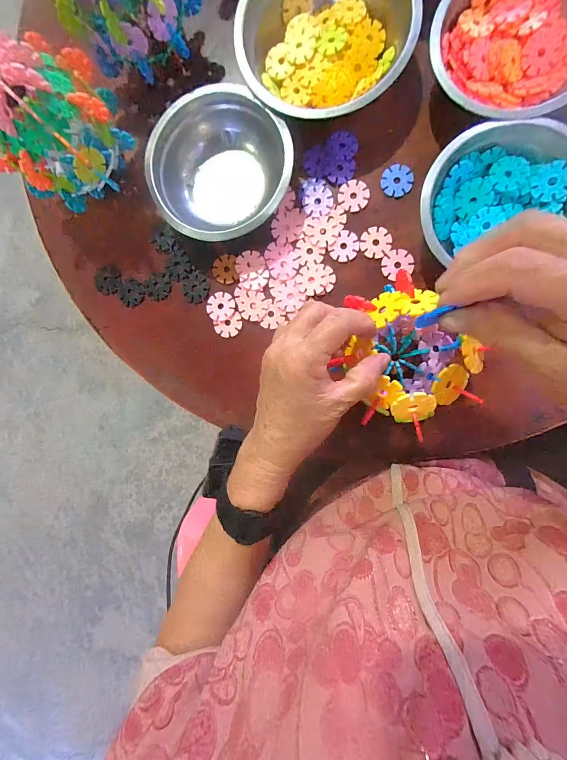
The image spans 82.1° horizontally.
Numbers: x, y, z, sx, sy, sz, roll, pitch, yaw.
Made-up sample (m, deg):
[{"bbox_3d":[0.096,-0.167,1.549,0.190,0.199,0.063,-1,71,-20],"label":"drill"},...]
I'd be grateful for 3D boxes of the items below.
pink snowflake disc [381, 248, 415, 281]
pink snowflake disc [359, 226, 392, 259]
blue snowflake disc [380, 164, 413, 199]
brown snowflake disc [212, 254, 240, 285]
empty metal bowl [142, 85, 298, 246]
[{"bbox_3d":[0.117,-0.120,0.336,0.031,0.004,0.029,0,92,7],"label":"pink snowflake disc"},{"bbox_3d":[0.096,-0.142,0.338,0.031,0.004,0.031,0,92,7],"label":"pink snowflake disc"},{"bbox_3d":[0.118,-0.207,0.337,0.031,0.004,0.032,0,92,7],"label":"blue snowflake disc"},{"bbox_3d":[-0.064,-0.122,0.358,0.028,0.004,0.033,-11,91,8],"label":"brown snowflake disc"},{"bbox_3d":[-0.064,-0.211,0.335,0.141,0.043,0.140,0,92,7],"label":"empty metal bowl"}]

